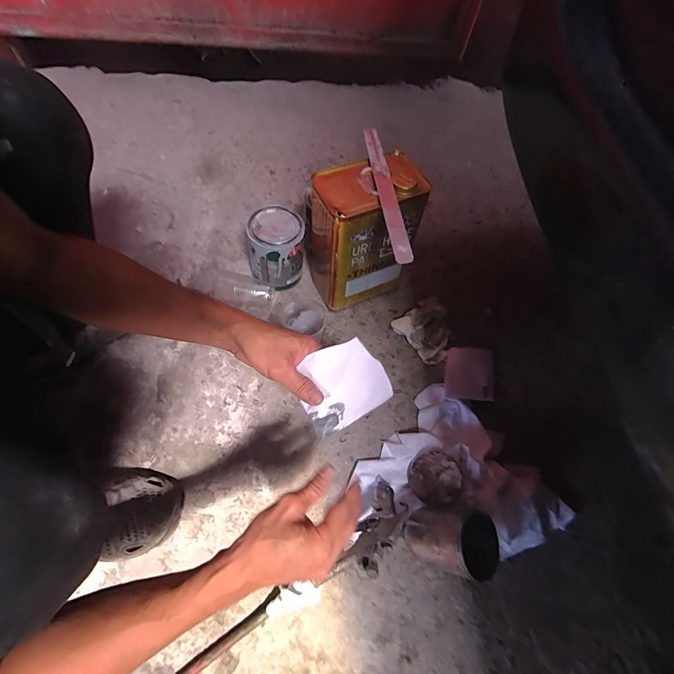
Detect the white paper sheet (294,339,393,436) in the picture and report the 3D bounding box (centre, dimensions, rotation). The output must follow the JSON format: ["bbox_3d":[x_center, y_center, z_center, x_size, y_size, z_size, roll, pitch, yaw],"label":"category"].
[{"bbox_3d":[0.007,0.052,0.398,0.098,0.017,0.087,-25,95,-10],"label":"white paper sheet"}]

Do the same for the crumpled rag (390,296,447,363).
[{"bbox_3d":[0.183,-0.018,0.691,0.106,0.029,0.114,-35,70,-18],"label":"crumpled rag"}]

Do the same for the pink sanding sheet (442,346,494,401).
[{"bbox_3d":[0.246,0.068,0.656,0.087,0.010,0.105,7,63,6],"label":"pink sanding sheet"}]

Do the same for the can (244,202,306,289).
[{"bbox_3d":[-0.115,-0.168,0.698,0.104,0.131,0.112,1,63,-2],"label":"can"}]

